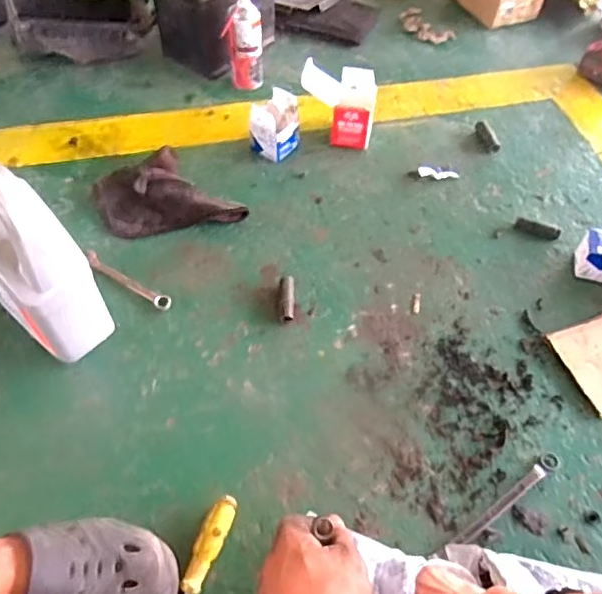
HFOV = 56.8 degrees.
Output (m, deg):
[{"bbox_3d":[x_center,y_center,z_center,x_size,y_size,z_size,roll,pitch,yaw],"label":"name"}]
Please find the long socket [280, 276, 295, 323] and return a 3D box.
[{"bbox_3d":[-0.022,0.004,0.881,0.021,0.022,0.081,0,57,-1],"label":"long socket"}]

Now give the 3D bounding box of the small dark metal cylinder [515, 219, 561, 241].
[{"bbox_3d":[0.419,-0.119,0.983,0.081,0.019,0.024,15,58,8],"label":"small dark metal cylinder"}]

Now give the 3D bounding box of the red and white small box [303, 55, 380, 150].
[{"bbox_3d":[0.072,-0.371,1.077,0.141,0.126,0.107,6,57,3],"label":"red and white small box"}]

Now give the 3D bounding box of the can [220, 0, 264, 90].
[{"bbox_3d":[-0.121,-0.522,1.153,0.081,0.159,0.054,-16,59,-11],"label":"can"}]

